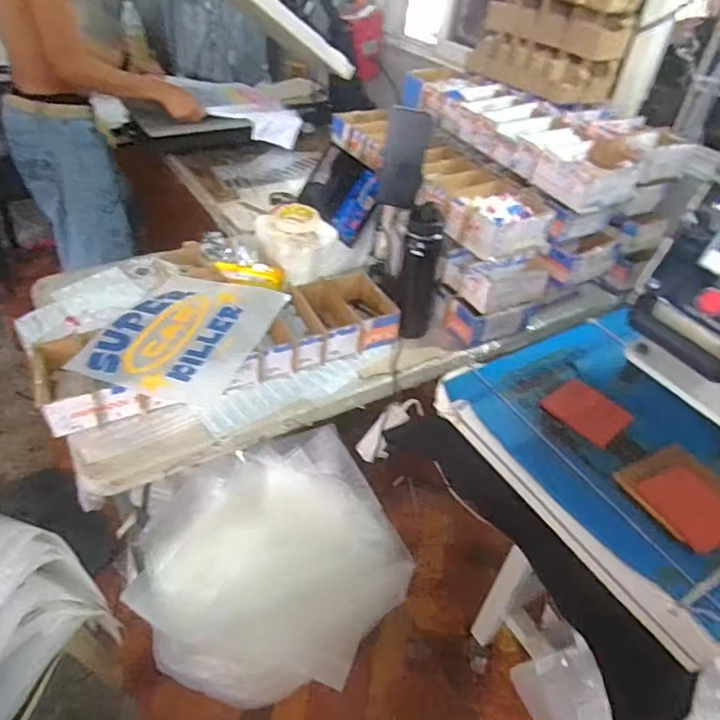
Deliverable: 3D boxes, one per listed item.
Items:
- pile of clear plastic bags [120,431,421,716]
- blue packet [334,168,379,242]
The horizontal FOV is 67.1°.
[{"bbox_3d":[-0.184,0.419,1.143,0.514,0.161,0.503,-15,45,-23],"label":"pile of clear plastic bags"},{"bbox_3d":[-0.007,-0.345,1.201,0.014,0.140,0.100,12,35,-44],"label":"blue packet"}]

